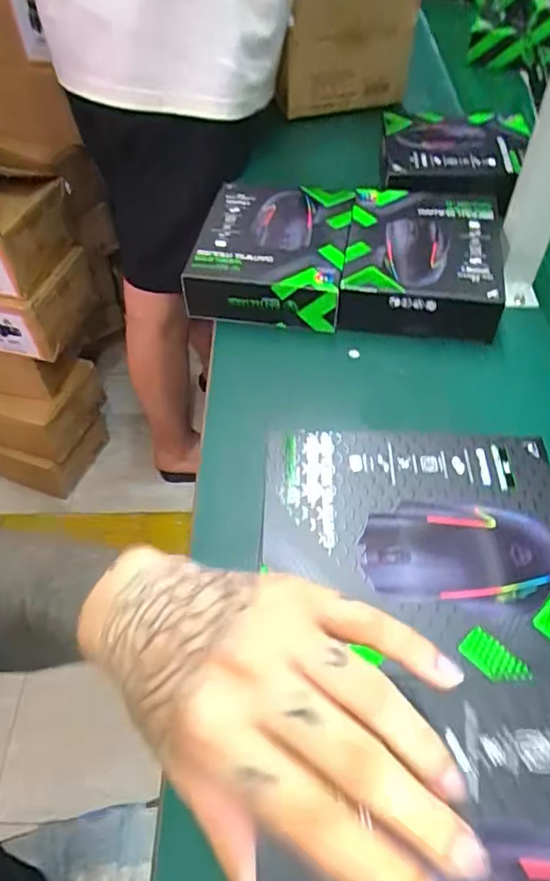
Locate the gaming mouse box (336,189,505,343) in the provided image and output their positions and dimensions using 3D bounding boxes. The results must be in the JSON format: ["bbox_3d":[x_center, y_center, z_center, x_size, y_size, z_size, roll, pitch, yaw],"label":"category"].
[{"bbox_3d":[0.155,-0.195,0.631,0.157,0.057,0.182,6,52,7],"label":"gaming mouse box"}]

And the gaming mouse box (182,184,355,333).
[{"bbox_3d":[0.001,-0.208,0.643,0.160,0.063,0.173,6,52,6],"label":"gaming mouse box"}]

